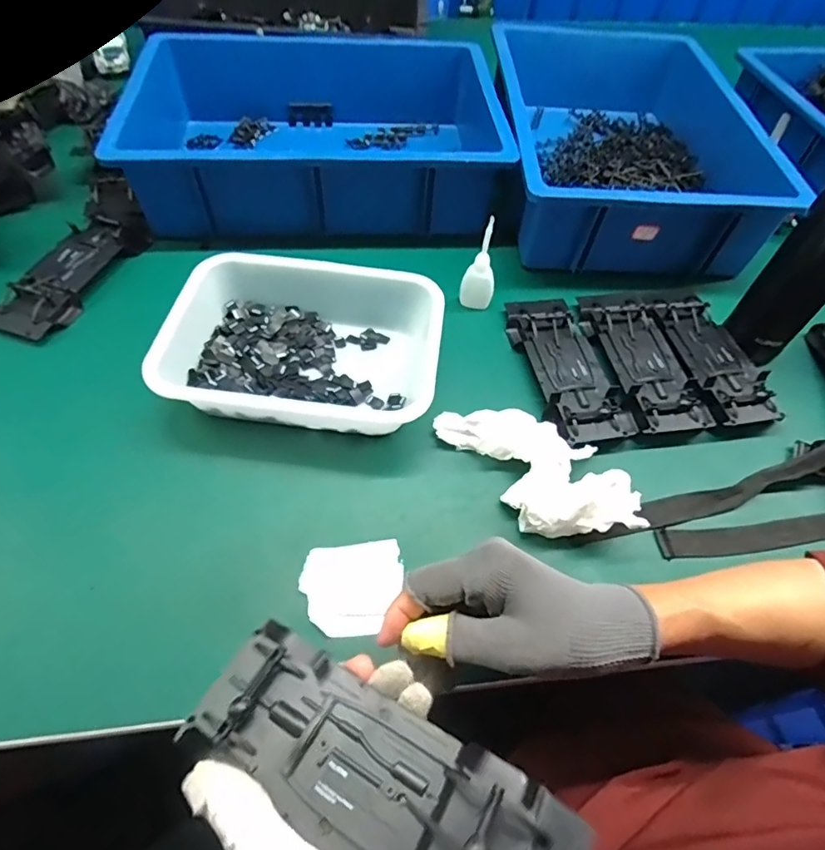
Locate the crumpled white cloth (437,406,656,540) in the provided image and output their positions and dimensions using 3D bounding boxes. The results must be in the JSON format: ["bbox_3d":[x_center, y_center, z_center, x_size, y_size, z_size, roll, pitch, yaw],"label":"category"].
[{"bbox_3d":[0.111,0.033,0.460,0.098,0.039,0.184,-28,62,-20],"label":"crumpled white cloth"}]

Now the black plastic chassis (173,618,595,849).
[{"bbox_3d":[-0.018,0.172,0.250,0.190,0.034,0.075,24,61,20],"label":"black plastic chassis"}]

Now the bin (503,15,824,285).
[{"bbox_3d":[0.275,-0.402,0.713,0.306,0.128,0.482,2,55,-3],"label":"bin"}]

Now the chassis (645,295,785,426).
[{"bbox_3d":[0.318,-0.071,0.553,0.071,0.033,0.175,-5,56,-8],"label":"chassis"}]

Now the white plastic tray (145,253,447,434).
[{"bbox_3d":[-0.101,-0.083,0.509,0.250,0.059,0.198,7,55,1],"label":"white plastic tray"}]

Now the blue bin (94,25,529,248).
[{"bbox_3d":[-0.112,-0.393,0.689,0.453,0.108,0.347,0,55,-4],"label":"blue bin"}]

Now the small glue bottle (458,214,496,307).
[{"bbox_3d":[0.073,-0.171,0.552,0.031,0.100,0.025,-14,57,-13],"label":"small glue bottle"}]

